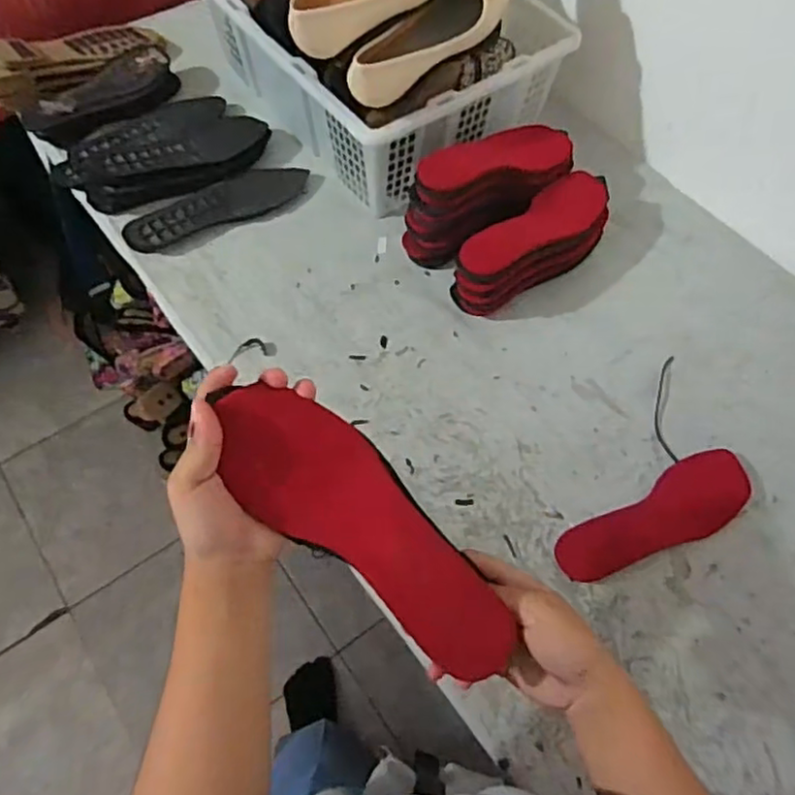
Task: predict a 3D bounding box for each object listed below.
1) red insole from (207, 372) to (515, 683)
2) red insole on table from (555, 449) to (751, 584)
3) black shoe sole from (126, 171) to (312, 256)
[{"bbox_3d":[-0.017,0.079,0.402,0.226,0.016,0.076,38,87,-2],"label":"red insole"},{"bbox_3d":[0.270,0.127,0.673,0.226,0.015,0.074,-27,64,-16],"label":"red insole on table"},{"bbox_3d":[-0.241,-0.263,0.875,0.256,0.026,0.071,-32,65,-18],"label":"black shoe sole"}]

